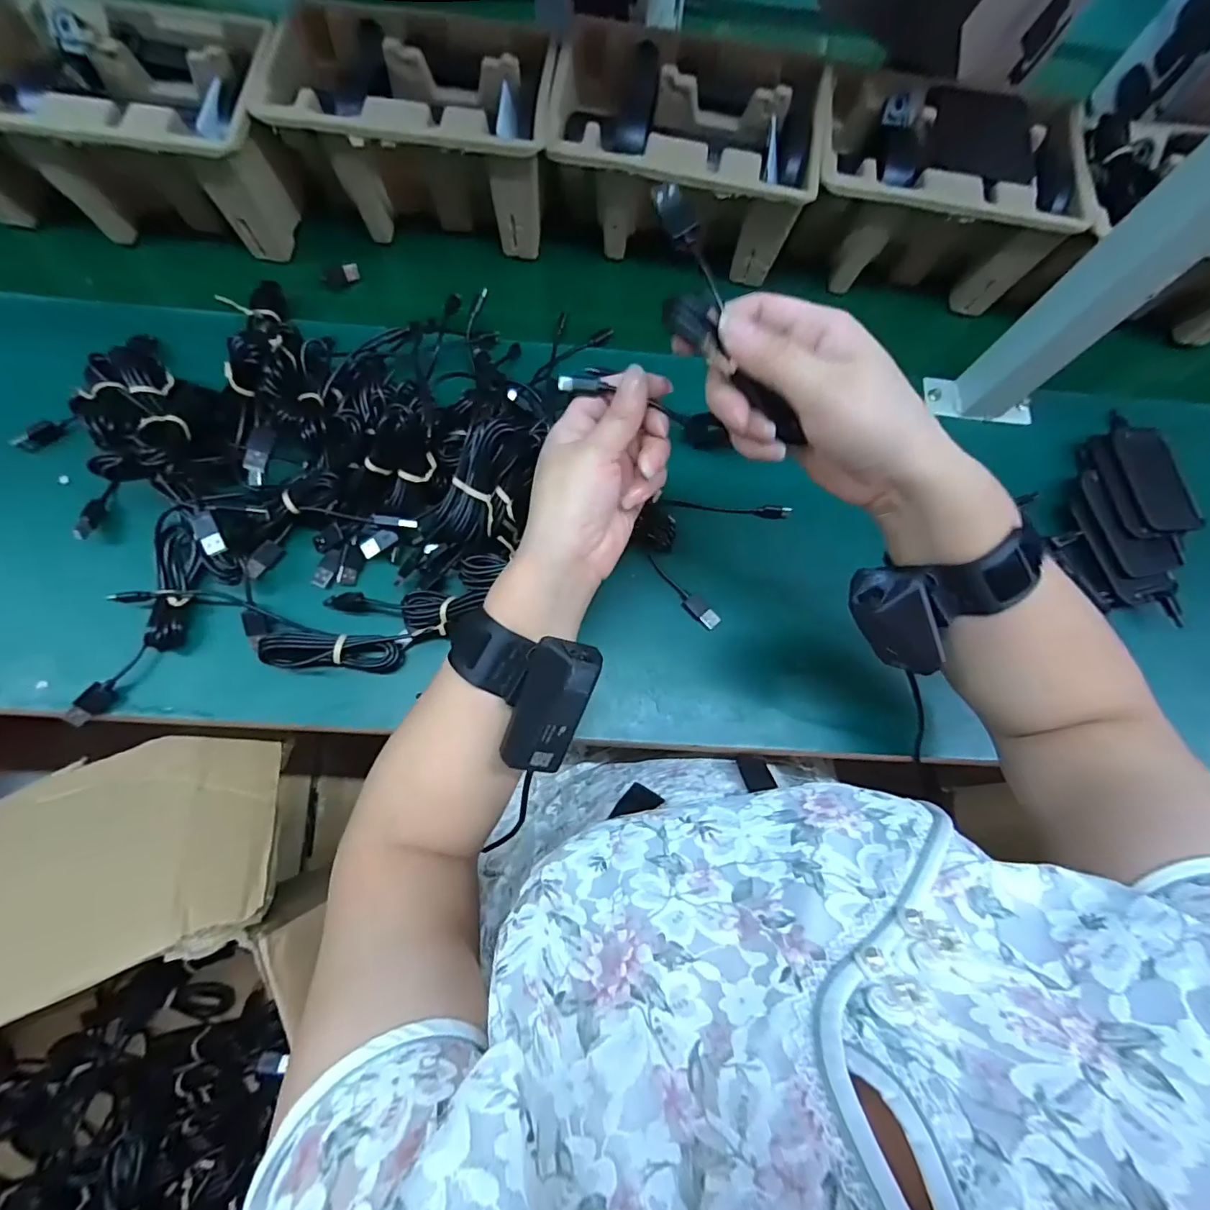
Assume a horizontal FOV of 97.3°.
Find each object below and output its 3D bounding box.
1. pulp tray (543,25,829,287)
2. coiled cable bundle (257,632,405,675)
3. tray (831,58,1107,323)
[{"bbox_3d":[0.068,-0.396,0.483,0.229,0.108,0.148,10,72,1],"label":"pulp tray"},{"bbox_3d":[-0.195,0.033,0.381,0.090,0.016,0.026,3,72,-1],"label":"coiled cable bundle"},{"bbox_3d":[0.298,-0.370,0.494,0.227,0.115,0.150,13,72,2],"label":"tray"}]

